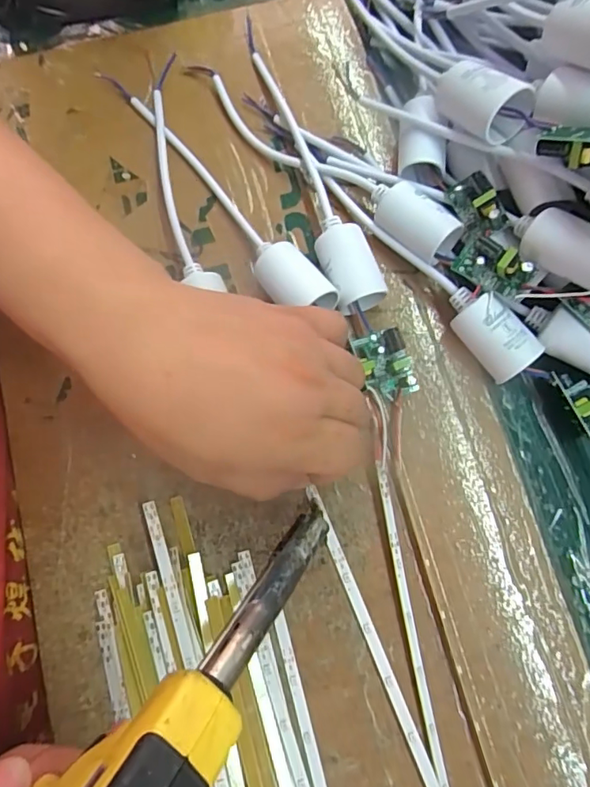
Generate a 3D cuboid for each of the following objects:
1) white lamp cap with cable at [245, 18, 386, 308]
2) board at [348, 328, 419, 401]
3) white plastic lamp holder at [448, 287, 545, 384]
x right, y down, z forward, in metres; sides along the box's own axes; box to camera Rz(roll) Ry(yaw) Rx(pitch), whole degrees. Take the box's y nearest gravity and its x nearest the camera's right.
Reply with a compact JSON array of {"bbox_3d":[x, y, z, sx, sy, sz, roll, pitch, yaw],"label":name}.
[{"bbox_3d":[0.005,-0.139,0.304,0.026,0.024,0.201,-18,77,-3],"label":"white lamp cap with cable"},{"bbox_3d":[0.049,-0.016,0.279,0.026,0.015,0.036,-21,78,-4],"label":"board"},{"bbox_3d":[0.104,-0.033,0.275,0.023,0.028,0.052,-40,79,-8],"label":"white plastic lamp holder"}]

